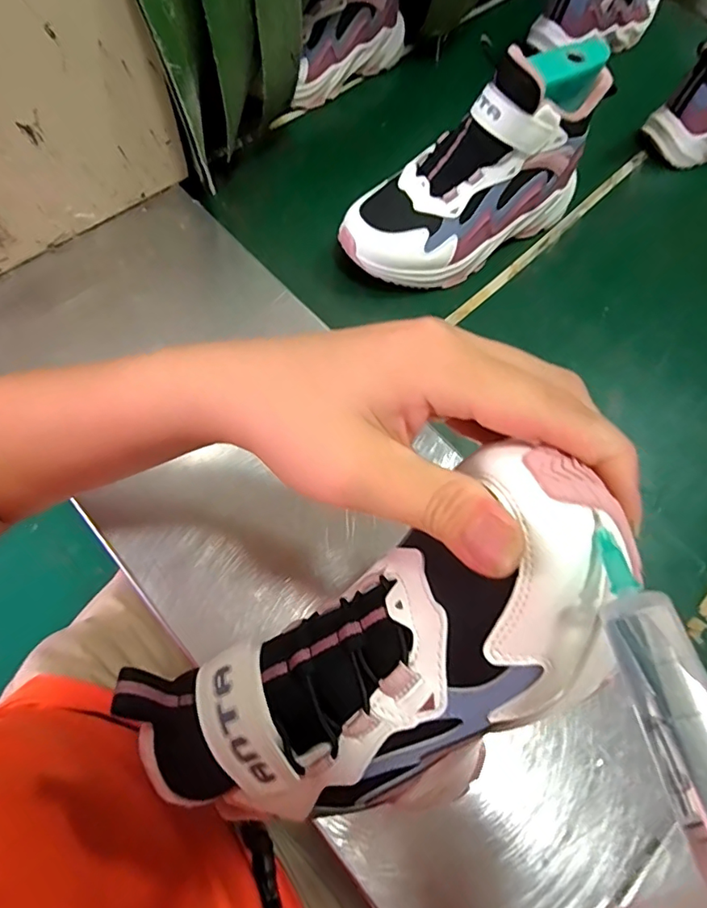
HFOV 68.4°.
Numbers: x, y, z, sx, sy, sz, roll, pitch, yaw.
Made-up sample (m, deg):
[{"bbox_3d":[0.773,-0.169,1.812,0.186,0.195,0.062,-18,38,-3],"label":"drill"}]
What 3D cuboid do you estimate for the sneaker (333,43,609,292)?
[{"bbox_3d":[0.109,-0.251,0.469,0.247,0.152,0.089,-32,70,-18],"label":"sneaker"}]

